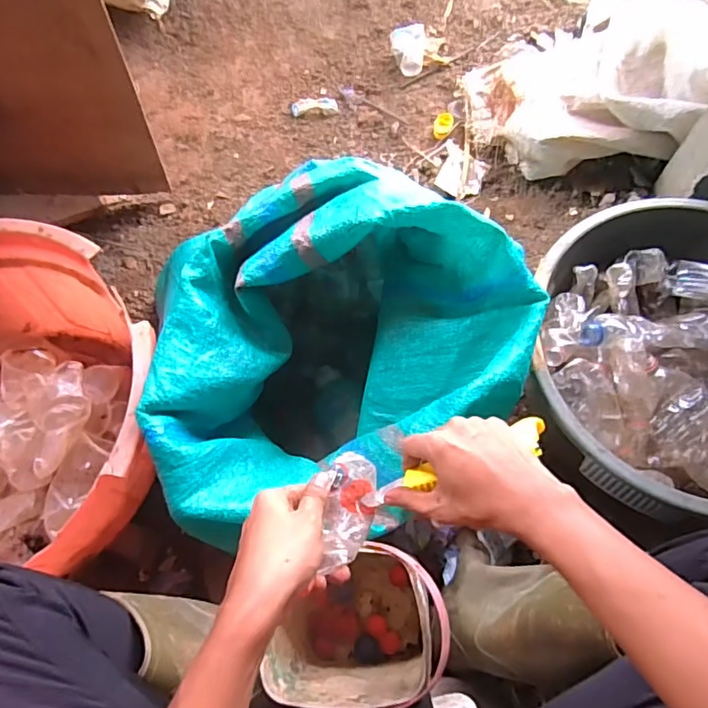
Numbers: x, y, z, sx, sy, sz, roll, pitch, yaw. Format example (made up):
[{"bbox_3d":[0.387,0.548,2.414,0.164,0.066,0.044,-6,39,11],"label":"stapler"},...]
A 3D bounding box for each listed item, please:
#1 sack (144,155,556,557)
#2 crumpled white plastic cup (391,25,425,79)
[{"bbox_3d":[-0.043,0.025,0.702,0.451,0.307,0.397,-42,72,-13],"label":"sack"},{"bbox_3d":[0.115,-0.650,1.166,0.075,0.040,0.109,2,68,4],"label":"crumpled white plastic cup"}]

